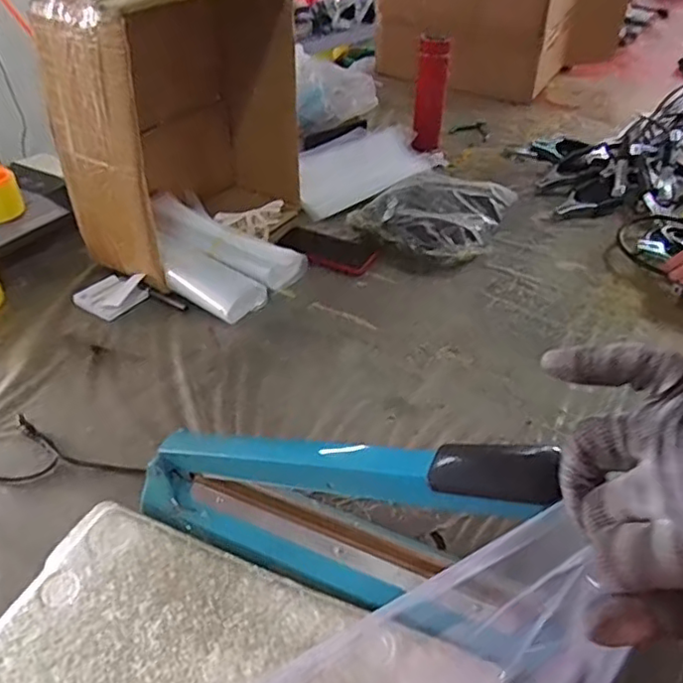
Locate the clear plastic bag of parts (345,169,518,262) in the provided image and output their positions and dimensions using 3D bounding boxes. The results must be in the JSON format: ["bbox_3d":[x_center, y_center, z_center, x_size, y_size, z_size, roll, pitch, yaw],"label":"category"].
[{"bbox_3d":[0.168,-0.235,1.118,0.225,0.073,0.257,23,42,24],"label":"clear plastic bag of parts"}]

